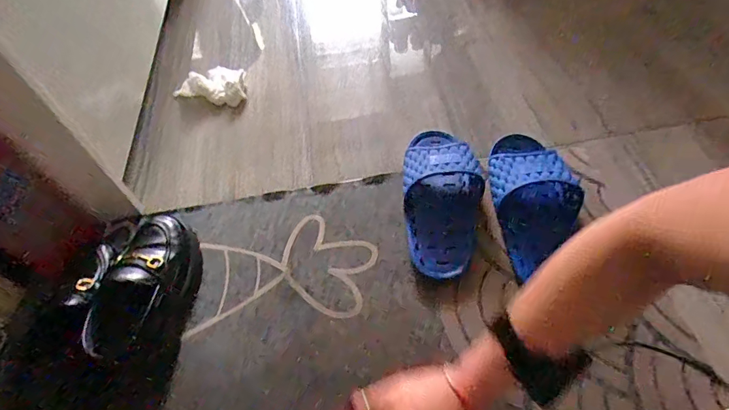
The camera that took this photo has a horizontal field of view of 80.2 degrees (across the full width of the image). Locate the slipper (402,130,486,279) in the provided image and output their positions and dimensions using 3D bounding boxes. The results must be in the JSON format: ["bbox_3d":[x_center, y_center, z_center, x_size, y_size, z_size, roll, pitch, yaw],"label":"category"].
[{"bbox_3d":[0.116,-0.021,0.637,0.117,0.053,0.259,-3,54,4],"label":"slipper"}]

